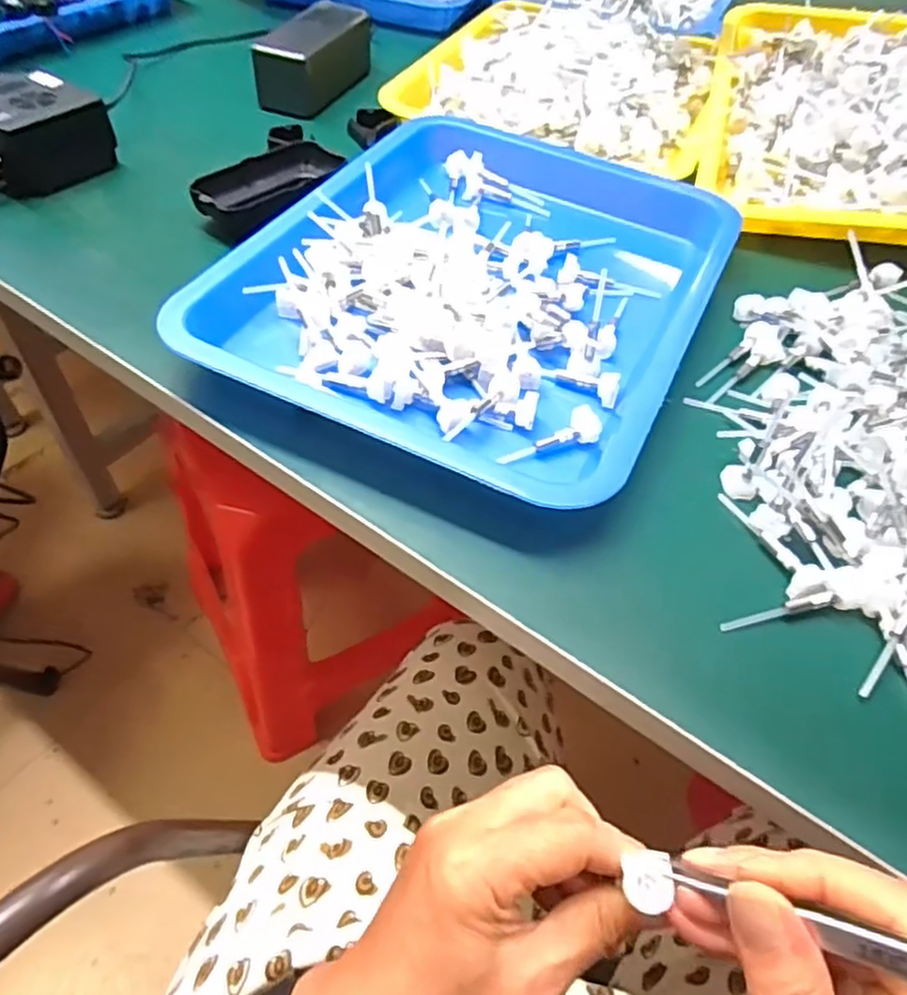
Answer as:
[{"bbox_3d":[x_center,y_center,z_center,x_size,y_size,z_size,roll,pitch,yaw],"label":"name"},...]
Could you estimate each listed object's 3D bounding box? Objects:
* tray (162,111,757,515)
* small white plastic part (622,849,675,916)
[{"bbox_3d":[0.023,-0.143,0.438,0.259,0.032,0.332,22,53,13],"label":"tray"},{"bbox_3d":[0.067,0.130,0.237,0.014,0.004,0.019,12,51,5],"label":"small white plastic part"}]

